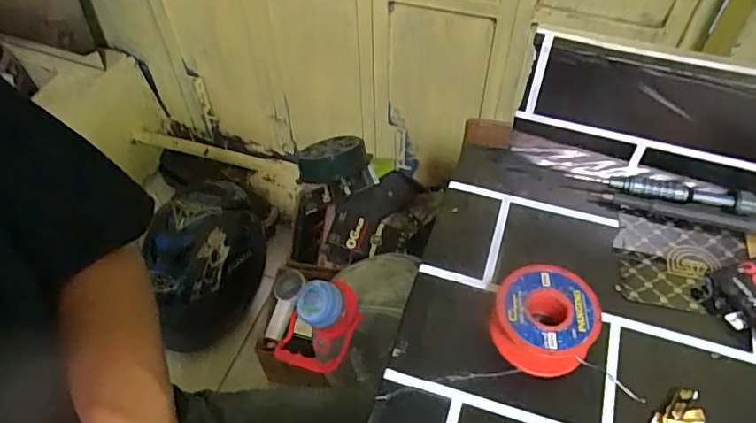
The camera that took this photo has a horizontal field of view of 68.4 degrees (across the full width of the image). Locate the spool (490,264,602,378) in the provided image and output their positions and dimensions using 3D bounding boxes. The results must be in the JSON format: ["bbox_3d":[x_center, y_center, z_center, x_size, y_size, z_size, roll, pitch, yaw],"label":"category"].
[{"bbox_3d":[0.091,0.059,0.304,0.051,0.029,0.053,-2,52,2],"label":"spool"}]

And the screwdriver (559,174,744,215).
[{"bbox_3d":[0.181,-0.014,0.365,0.105,0.010,0.016,10,53,11],"label":"screwdriver"}]

